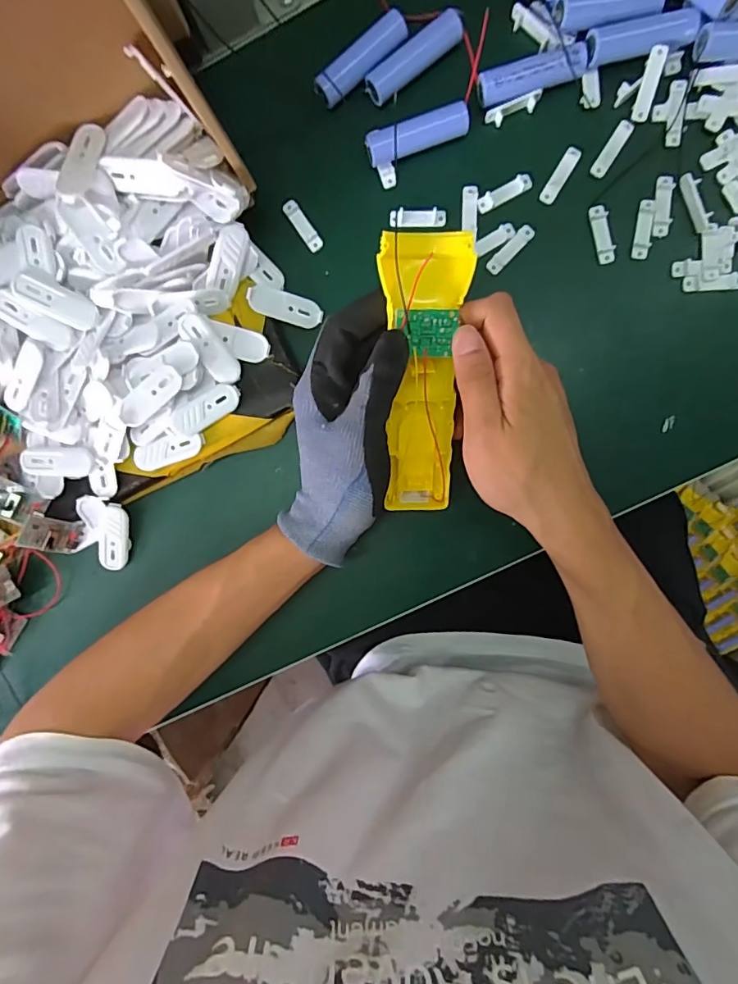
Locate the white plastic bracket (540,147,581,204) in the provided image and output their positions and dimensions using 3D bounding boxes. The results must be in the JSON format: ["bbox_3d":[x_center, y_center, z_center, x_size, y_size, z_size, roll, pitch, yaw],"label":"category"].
[{"bbox_3d":[0.124,-0.204,0.315,0.010,0.004,0.037,31,95,1],"label":"white plastic bracket"}]

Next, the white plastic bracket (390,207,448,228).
[{"bbox_3d":[0.033,-0.181,0.324,0.037,0.007,0.011,3,94,4],"label":"white plastic bracket"}]

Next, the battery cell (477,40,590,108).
[{"bbox_3d":[0.101,-0.259,0.305,0.065,0.014,0.018,-13,93,4],"label":"battery cell"}]

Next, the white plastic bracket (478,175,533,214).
[{"bbox_3d":[0.089,-0.195,0.318,0.036,0.004,0.011,-27,92,5],"label":"white plastic bracket"}]

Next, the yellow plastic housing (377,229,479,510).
[{"bbox_3d":[0.032,-0.062,0.290,0.047,0.017,0.162,-2,117,-1],"label":"yellow plastic housing"}]

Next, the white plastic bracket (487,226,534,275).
[{"bbox_3d":[0.094,-0.160,0.322,0.009,0.004,0.039,45,95,0],"label":"white plastic bracket"}]

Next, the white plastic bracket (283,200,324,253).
[{"bbox_3d":[-0.044,-0.178,0.327,0.010,0.004,0.036,-35,91,5],"label":"white plastic bracket"}]

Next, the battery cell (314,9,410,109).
[{"bbox_3d":[-0.004,-0.271,0.308,0.063,0.014,0.018,-38,91,5],"label":"battery cell"}]

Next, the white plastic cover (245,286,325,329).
[{"bbox_3d":[-0.056,-0.124,0.328,0.049,0.006,0.020,13,98,-17],"label":"white plastic cover"}]

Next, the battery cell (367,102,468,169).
[{"bbox_3d":[0.031,-0.227,0.311,0.065,0.014,0.015,-17,93,5],"label":"battery cell"}]

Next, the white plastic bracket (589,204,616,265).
[{"bbox_3d":[0.152,-0.168,0.318,0.011,0.005,0.036,-13,93,4],"label":"white plastic bracket"}]

